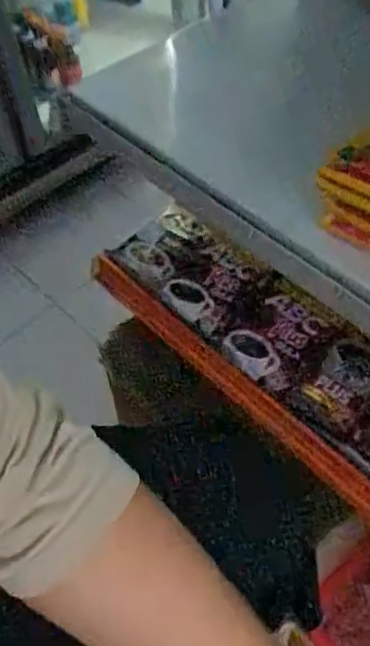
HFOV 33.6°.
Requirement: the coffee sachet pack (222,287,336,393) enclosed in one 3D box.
[{"bbox_3d":[0.086,0.013,0.565,0.073,0.012,0.087,43,88,14],"label":"coffee sachet pack"}]

